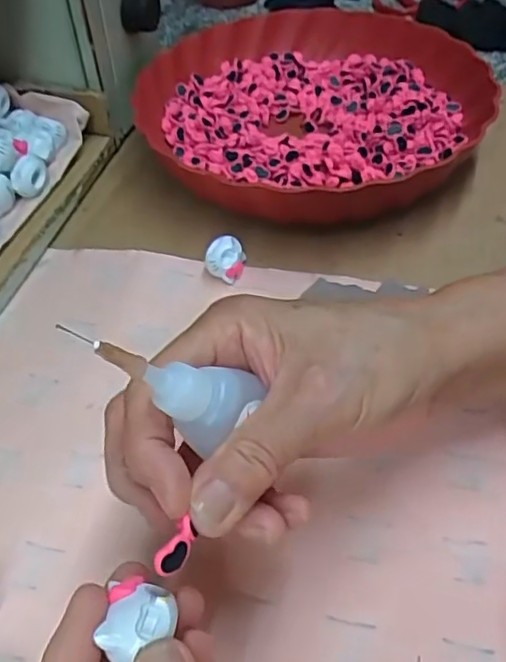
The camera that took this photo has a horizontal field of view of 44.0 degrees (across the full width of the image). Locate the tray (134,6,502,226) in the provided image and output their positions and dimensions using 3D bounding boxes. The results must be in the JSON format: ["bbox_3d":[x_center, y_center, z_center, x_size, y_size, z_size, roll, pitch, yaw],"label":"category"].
[{"bbox_3d":[0.044,-0.158,0.449,0.232,0.045,0.246,-23,53,-17],"label":"tray"}]

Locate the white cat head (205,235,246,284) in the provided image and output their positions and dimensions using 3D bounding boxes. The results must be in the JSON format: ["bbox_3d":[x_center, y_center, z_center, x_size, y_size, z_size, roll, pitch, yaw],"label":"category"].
[{"bbox_3d":[-0.016,-0.042,0.375,0.023,0.022,0.020,-4,49,-2],"label":"white cat head"}]

